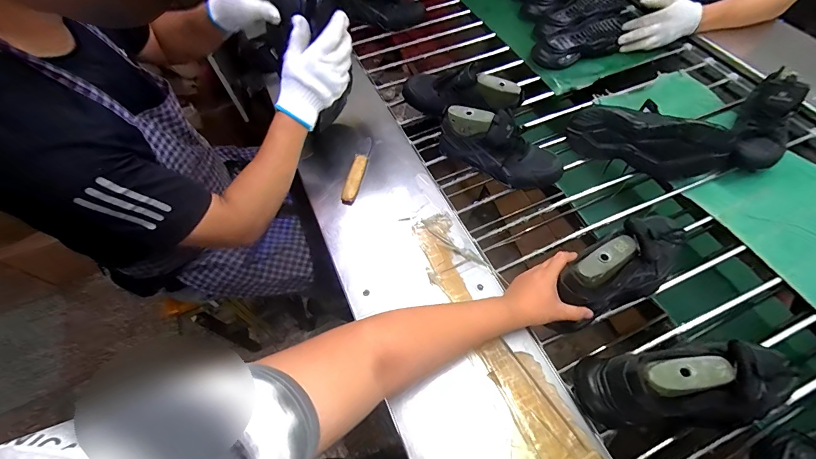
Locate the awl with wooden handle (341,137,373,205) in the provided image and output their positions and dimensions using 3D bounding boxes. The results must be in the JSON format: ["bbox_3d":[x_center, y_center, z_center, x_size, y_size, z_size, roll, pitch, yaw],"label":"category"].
[{"bbox_3d":[-0.100,-0.123,0.711,0.025,0.019,0.164,7,60,8],"label":"awl with wooden handle"}]

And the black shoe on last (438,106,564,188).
[{"bbox_3d":[0.172,-0.162,0.695,0.246,0.110,0.087,29,65,19],"label":"black shoe on last"}]

